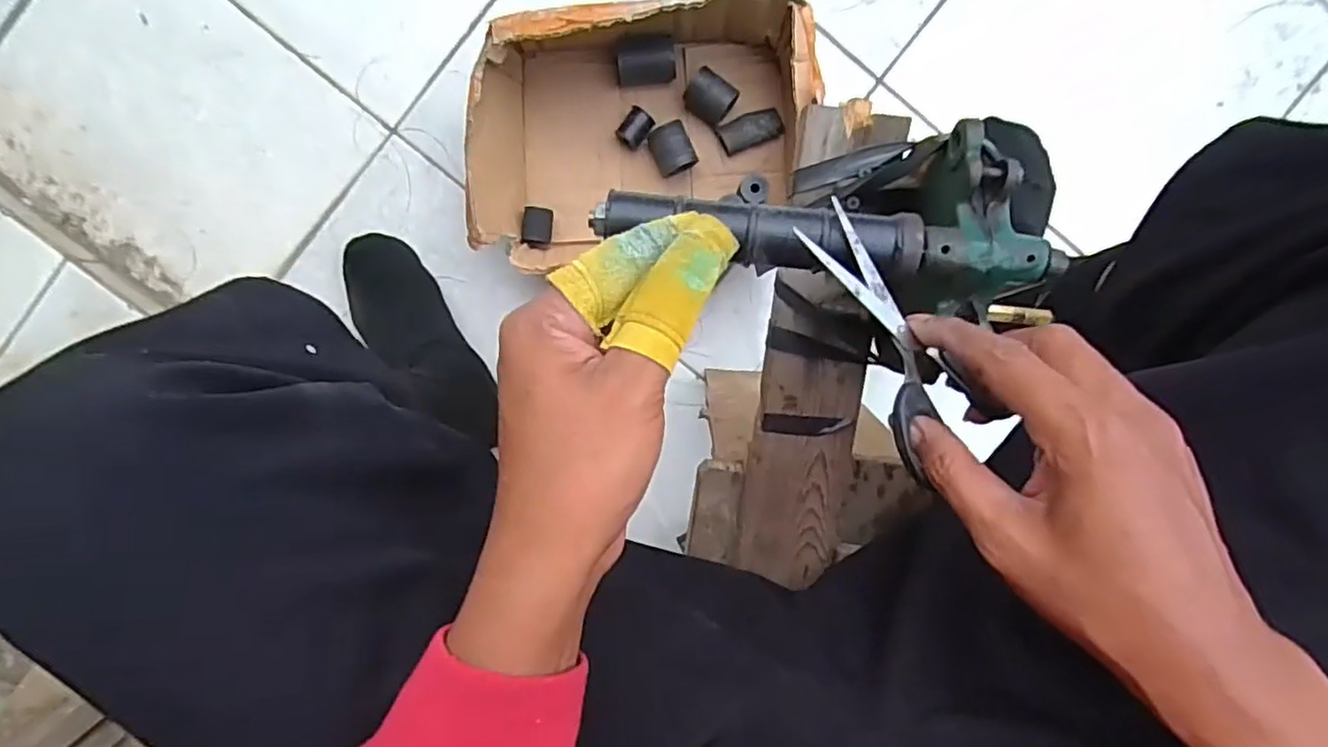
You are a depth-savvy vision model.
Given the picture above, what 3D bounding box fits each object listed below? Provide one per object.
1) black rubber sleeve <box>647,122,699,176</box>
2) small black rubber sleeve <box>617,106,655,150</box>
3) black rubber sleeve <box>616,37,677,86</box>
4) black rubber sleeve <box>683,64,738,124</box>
[{"bbox_3d":[0.010,-0.253,0.759,0.044,0.030,0.050,-20,94,0],"label":"black rubber sleeve"},{"bbox_3d":[-0.033,-0.276,0.758,0.030,0.028,0.041,39,93,-4],"label":"small black rubber sleeve"},{"bbox_3d":[-0.018,-0.345,0.748,0.071,0.037,0.045,-11,94,0],"label":"black rubber sleeve"},{"bbox_3d":[0.052,-0.310,0.756,0.058,0.036,0.048,34,93,-3],"label":"black rubber sleeve"}]

